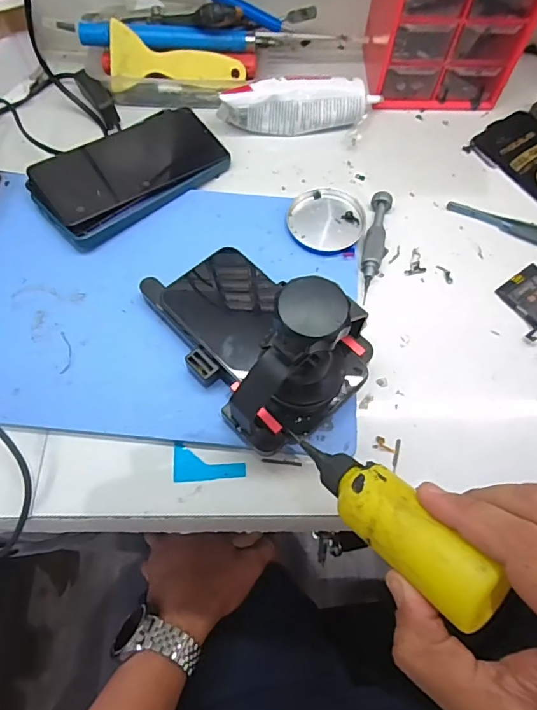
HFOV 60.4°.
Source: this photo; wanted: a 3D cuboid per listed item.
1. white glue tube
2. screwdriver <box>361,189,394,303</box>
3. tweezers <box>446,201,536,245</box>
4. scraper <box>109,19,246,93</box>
[{"bbox_3d":[0.030,-0.233,0.432,0.146,0.042,0.037,-1,66,-3],"label":"white glue tube"},{"bbox_3d":[0.089,-0.091,0.383,0.019,0.013,0.105,12,66,3],"label":"screwdriver"},{"bbox_3d":[0.220,-0.106,0.397,0.130,0.004,0.024,17,66,5],"label":"tweezers"},{"bbox_3d":[-0.087,-0.283,0.431,0.124,0.053,0.006,-5,21,0],"label":"scraper"}]

